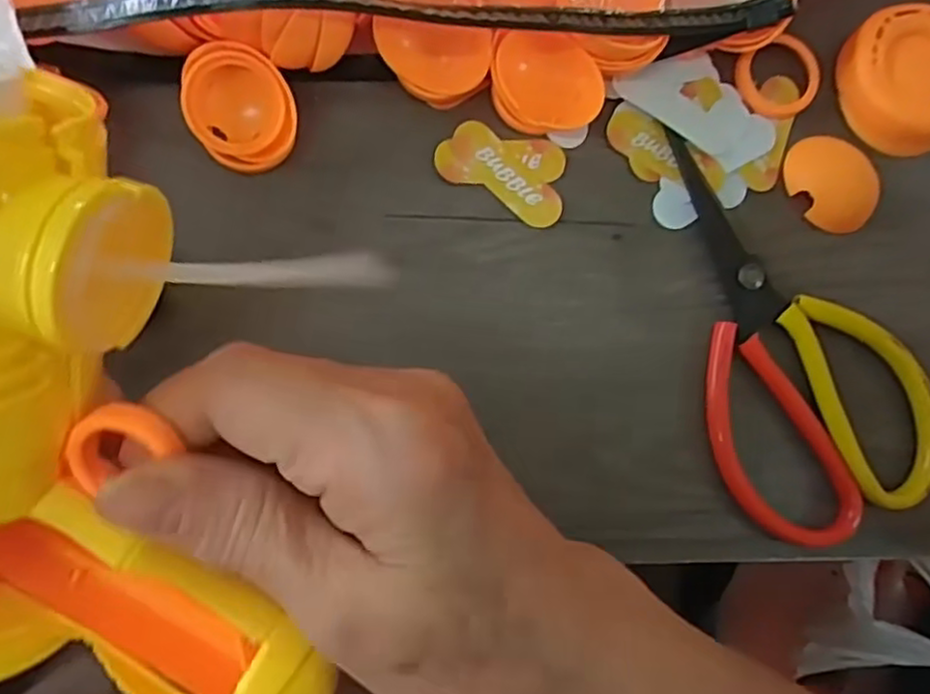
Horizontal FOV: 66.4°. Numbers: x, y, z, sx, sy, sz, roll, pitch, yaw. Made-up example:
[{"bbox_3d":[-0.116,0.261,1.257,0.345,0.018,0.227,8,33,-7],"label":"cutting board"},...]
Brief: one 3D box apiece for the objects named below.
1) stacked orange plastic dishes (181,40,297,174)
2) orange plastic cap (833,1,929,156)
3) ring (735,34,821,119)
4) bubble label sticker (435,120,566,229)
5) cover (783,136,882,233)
[{"bbox_3d":[-0.082,-0.087,0.259,0.042,0.012,0.037,42,99,-9],"label":"stacked orange plastic dishes"},{"bbox_3d":[0.187,-0.112,0.298,0.056,0.017,0.055,1,86,-7],"label":"orange plastic cap"},{"bbox_3d":[0.132,-0.112,0.297,0.035,0.006,0.032,1,84,-7],"label":"ring"},{"bbox_3d":[0.014,-0.069,0.281,0.050,0.004,0.034,12,83,-6],"label":"bubble label sticker"},{"bbox_3d":[0.152,-0.068,0.295,0.032,0.008,0.042,-39,90,-9],"label":"cover"}]

